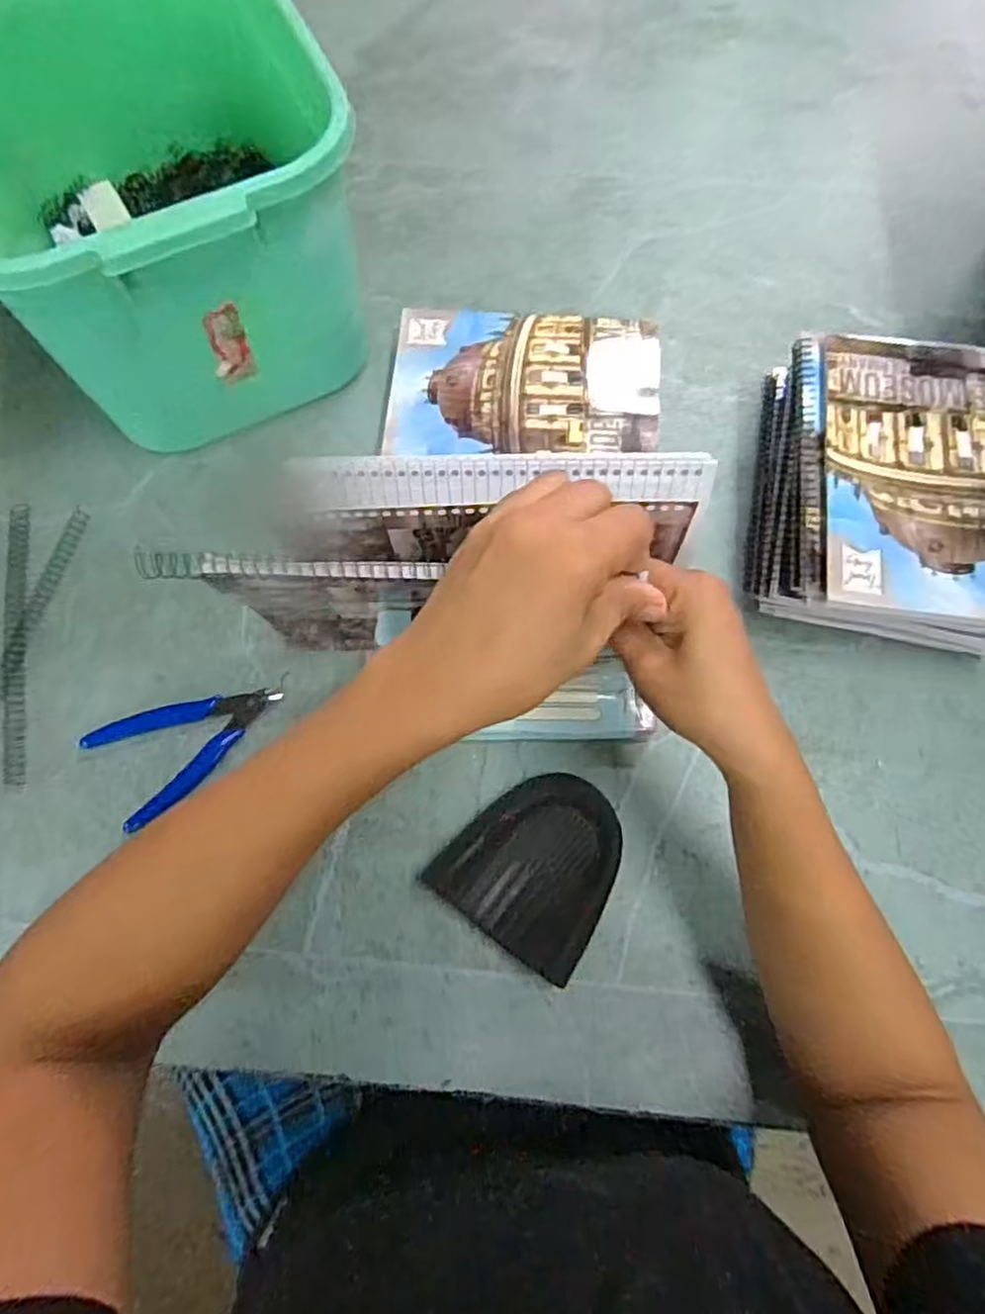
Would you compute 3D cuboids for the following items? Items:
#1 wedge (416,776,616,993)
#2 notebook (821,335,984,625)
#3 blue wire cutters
[{"bbox_3d":[0.029,0.124,0.424,0.098,0.024,0.102,35,76,12],"label":"wedge"},{"bbox_3d":[0.280,-0.112,0.429,0.145,0.007,0.189,8,72,4],"label":"notebook"},{"bbox_3d":[-0.198,0.050,0.458,0.120,0.008,0.072,-34,74,-9],"label":"blue wire cutters"}]

